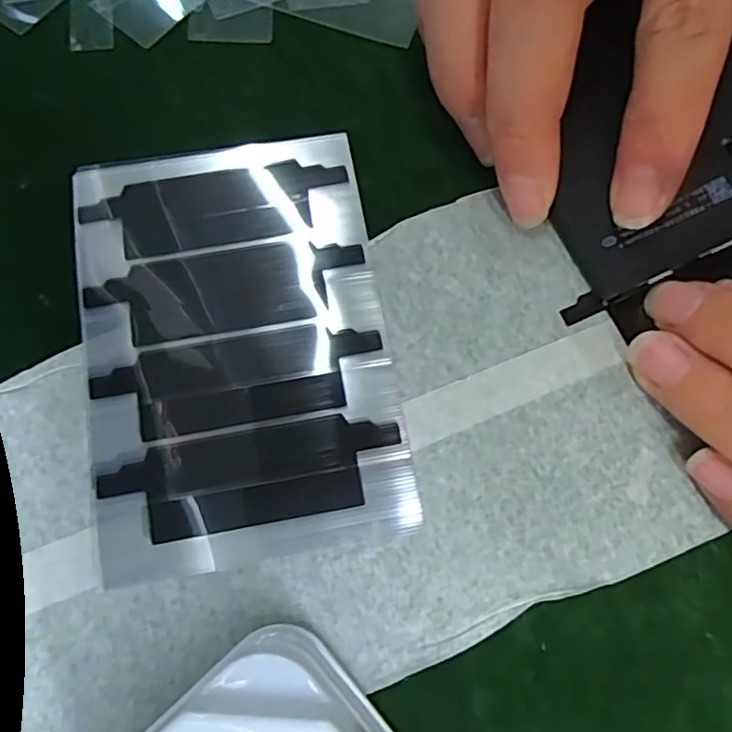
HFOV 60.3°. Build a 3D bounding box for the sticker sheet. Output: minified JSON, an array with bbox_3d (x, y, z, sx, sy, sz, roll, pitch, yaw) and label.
[{"bbox_3d":[-0.029,-0.007,0.139,0.065,0.004,0.095,-10,75,-3],"label":"sticker sheet"}]

